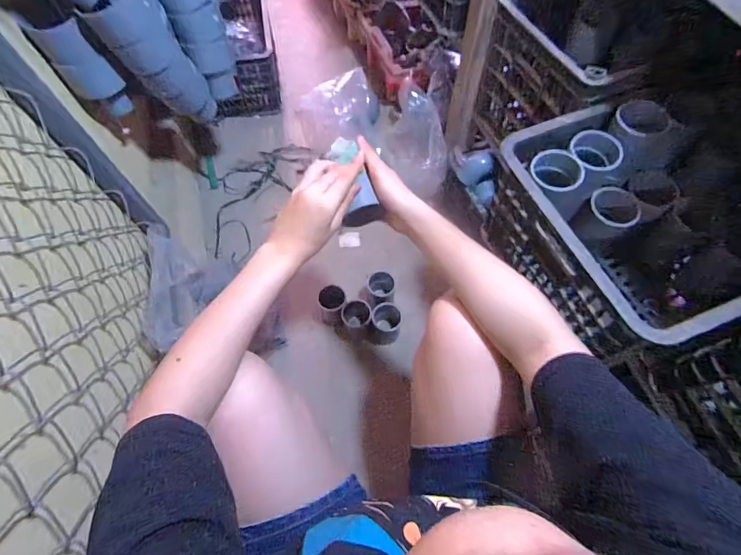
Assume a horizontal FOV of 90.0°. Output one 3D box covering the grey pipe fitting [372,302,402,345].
[{"bbox_3d":[0.039,0.111,0.889,0.065,0.092,0.074,-1,64,-1],"label":"grey pipe fitting"}]

